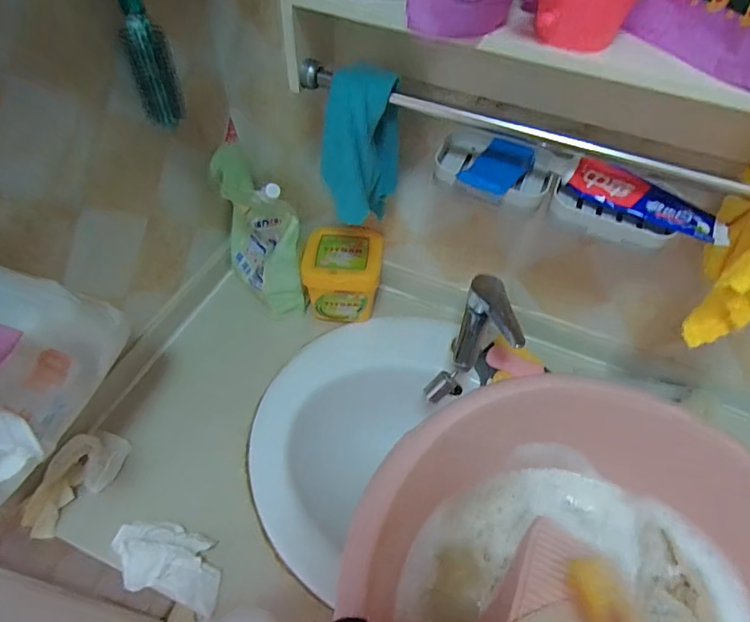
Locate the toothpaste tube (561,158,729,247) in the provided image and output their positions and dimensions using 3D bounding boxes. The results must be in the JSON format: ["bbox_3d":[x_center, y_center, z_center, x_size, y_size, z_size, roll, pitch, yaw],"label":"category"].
[{"bbox_3d":[0.275,-0.112,0.484,0.166,0.028,0.041,19,54,11],"label":"toothpaste tube"}]

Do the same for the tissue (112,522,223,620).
[{"bbox_3d":[-0.233,0.276,0.532,0.126,0.038,0.073,13,53,6],"label":"tissue"}]

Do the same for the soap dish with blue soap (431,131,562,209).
[{"bbox_3d":[0.133,-0.163,0.531,0.125,0.032,0.107,14,53,6],"label":"soap dish with blue soap"}]

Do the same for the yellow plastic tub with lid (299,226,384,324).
[{"bbox_3d":[-0.049,-0.059,0.757,0.114,0.101,0.116,2,52,-2],"label":"yellow plastic tub with lid"}]

